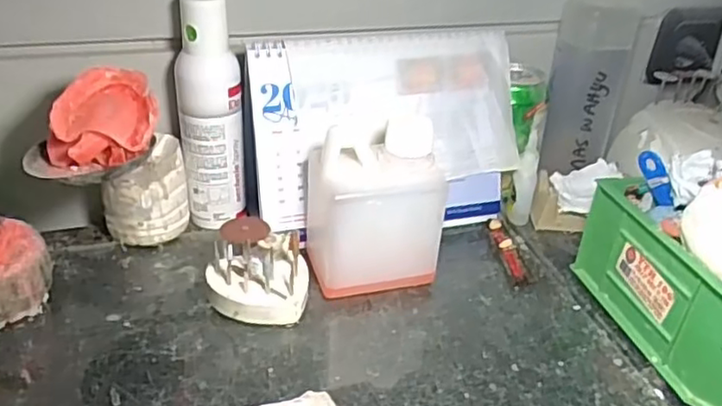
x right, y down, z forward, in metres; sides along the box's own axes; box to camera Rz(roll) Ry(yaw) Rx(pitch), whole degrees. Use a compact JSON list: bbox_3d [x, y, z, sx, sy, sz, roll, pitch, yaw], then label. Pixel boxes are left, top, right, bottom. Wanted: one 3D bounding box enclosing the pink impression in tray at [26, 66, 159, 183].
[{"bbox_3d":[-0.172,-0.048,0.420,0.080,0.048,0.062,-21,40,-33],"label":"pink impression in tray"}]

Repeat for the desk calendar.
[{"bbox_3d":[0.026,-0.046,0.526,0.222,0.157,0.086,-8,35,-18],"label":"desk calendar"}]

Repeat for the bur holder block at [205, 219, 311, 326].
[{"bbox_3d":[-0.074,0.050,0.464,0.069,0.051,0.064,-2,33,-10],"label":"bur holder block"}]

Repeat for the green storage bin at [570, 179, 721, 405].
[{"bbox_3d":[0.243,0.060,0.452,0.098,0.086,0.170,-5,34,-14],"label":"green storage bin"}]

